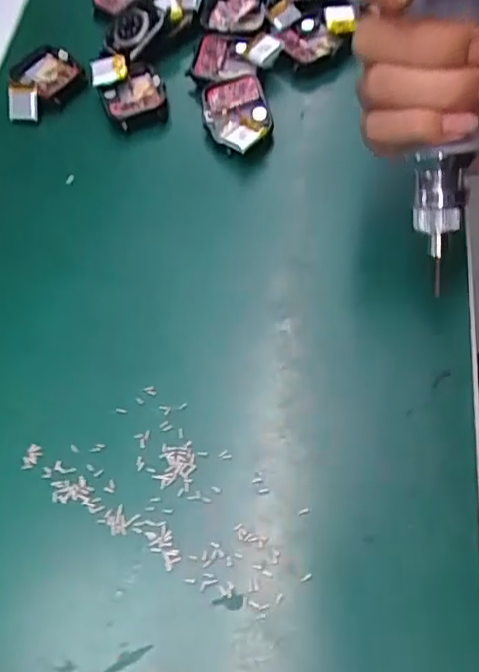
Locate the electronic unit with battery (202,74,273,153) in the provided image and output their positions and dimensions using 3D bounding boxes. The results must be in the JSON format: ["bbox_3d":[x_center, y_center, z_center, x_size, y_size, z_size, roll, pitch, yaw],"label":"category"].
[{"bbox_3d":[-0.002,-0.136,0.373,0.038,0.013,0.058,-7,65,-2],"label":"electronic unit with battery"}]

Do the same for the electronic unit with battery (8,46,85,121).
[{"bbox_3d":[-0.130,-0.164,0.400,0.052,0.016,0.050,0,65,1],"label":"electronic unit with battery"}]

